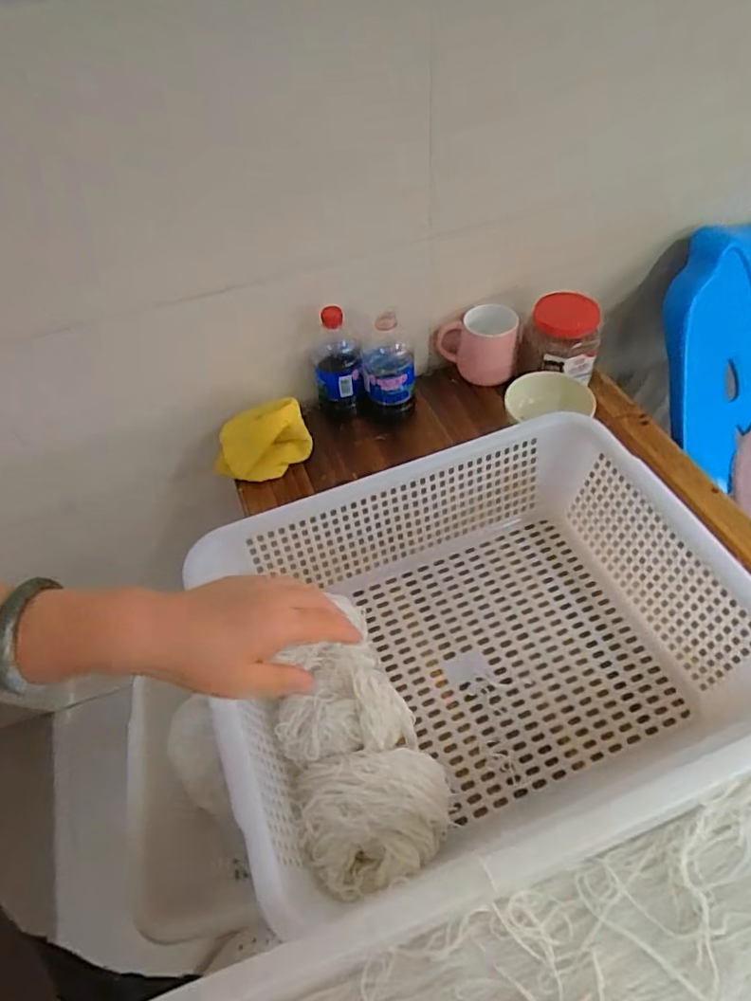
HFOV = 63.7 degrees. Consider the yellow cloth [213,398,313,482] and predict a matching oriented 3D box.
[{"bbox_3d":[-0.154,-0.075,0.807,0.133,0.093,0.059,-3,52,3],"label":"yellow cloth"}]

